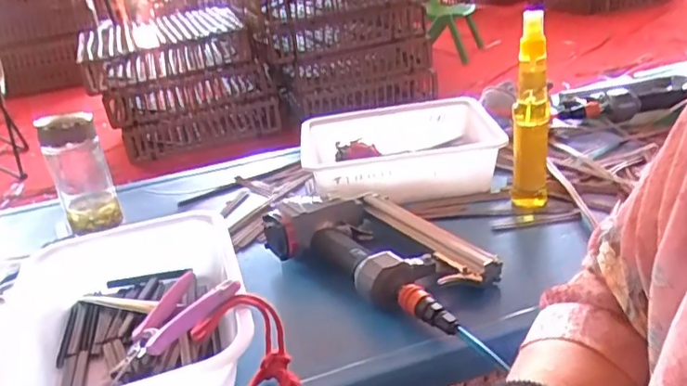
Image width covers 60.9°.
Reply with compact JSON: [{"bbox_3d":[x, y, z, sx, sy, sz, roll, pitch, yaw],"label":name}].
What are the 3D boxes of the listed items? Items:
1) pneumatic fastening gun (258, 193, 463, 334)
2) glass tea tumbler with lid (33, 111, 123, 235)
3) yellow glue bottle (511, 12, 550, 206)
[{"bbox_3d":[0.033,0.057,0.632,0.110,0.048,0.277,-27,32,-34],"label":"pneumatic fastening gun"},{"bbox_3d":[-0.348,-0.031,0.770,0.069,0.159,0.063,-20,29,-24],"label":"glass tea tumbler with lid"},{"bbox_3d":[0.230,-0.094,0.718,0.043,0.233,0.033,0,27,14],"label":"yellow glue bottle"}]

